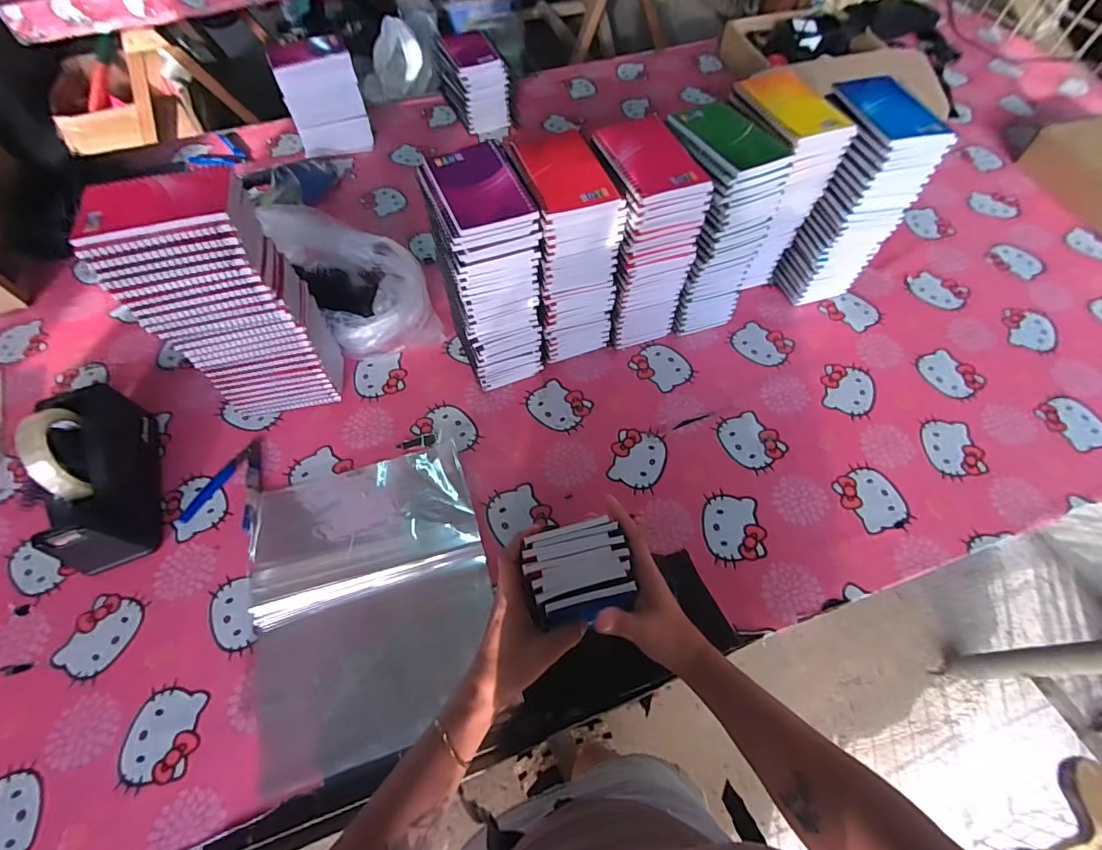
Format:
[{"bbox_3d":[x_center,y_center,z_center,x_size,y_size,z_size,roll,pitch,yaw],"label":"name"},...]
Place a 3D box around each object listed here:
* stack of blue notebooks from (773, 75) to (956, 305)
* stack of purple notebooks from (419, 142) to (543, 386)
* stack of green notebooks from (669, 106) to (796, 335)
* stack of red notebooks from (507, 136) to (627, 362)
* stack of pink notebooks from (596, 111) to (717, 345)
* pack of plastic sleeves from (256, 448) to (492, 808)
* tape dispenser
[{"bbox_3d":[0.400,-0.301,0.666,0.104,0.265,0.134,-10,61,-5],"label":"stack of blue notebooks"},{"bbox_3d":[-0.075,-0.180,0.611,0.102,0.273,0.129,-19,63,-10],"label":"stack of purple notebooks"},{"bbox_3d":[0.214,-0.266,0.663,0.108,0.261,0.133,-16,62,-9],"label":"stack of green notebooks"},{"bbox_3d":[0.019,-0.207,0.621,0.101,0.263,0.128,-17,62,-9],"label":"stack of red notebooks"},{"bbox_3d":[0.114,-0.233,0.642,0.098,0.266,0.130,-20,63,-11],"label":"stack of pink notebooks"},{"bbox_3d":[-0.202,0.182,0.537,0.256,0.018,0.312,-17,62,-9],"label":"pack of plastic sleeves"},{"bbox_3d":[-0.542,0.044,0.561,0.081,0.127,0.227,-20,63,-11],"label":"tape dispenser"}]

